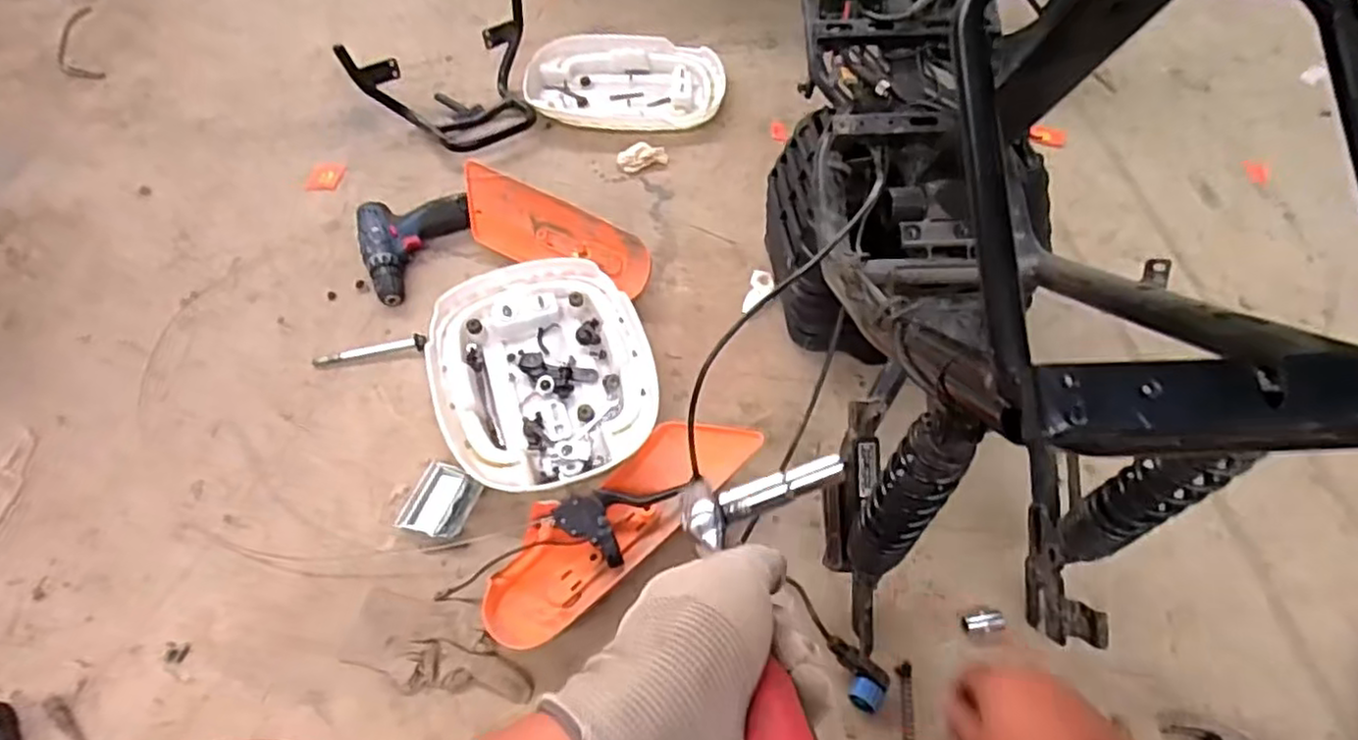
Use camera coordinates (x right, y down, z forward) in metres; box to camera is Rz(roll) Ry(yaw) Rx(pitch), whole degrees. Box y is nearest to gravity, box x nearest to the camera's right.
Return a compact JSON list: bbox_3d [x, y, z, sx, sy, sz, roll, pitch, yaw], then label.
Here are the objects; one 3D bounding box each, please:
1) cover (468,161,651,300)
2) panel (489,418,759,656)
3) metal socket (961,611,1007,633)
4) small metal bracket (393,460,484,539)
[{"bbox_3d":[-0.188,-0.203,1.036,0.339,0.080,0.104,28,57,22],"label":"cover"},{"bbox_3d":[-0.073,0.153,0.765,0.346,0.065,0.139,-32,57,-22],"label":"panel"},{"bbox_3d":[0.314,0.260,0.711,0.042,0.012,0.020,-10,51,10],"label":"metal socket"},{"bbox_3d":[-0.276,0.151,0.807,0.085,0.019,0.087,15,53,13],"label":"small metal bracket"}]

